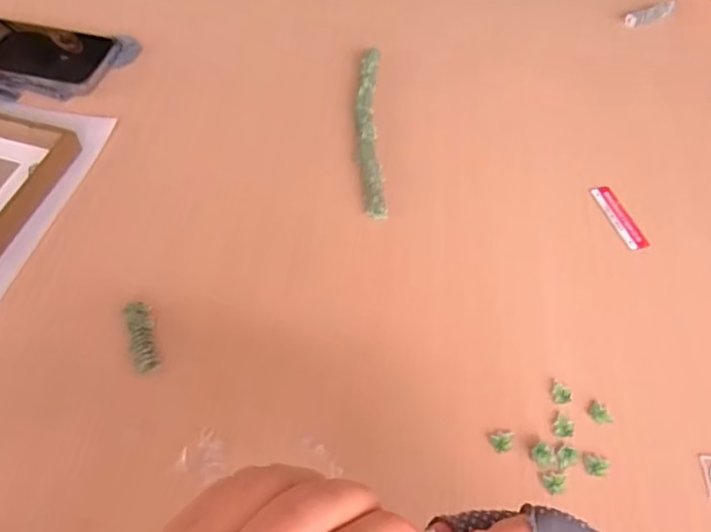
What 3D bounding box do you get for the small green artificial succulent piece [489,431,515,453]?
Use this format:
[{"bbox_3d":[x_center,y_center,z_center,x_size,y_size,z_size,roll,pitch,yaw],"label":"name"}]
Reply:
[{"bbox_3d":[0.098,0.116,0.390,0.016,0.004,0.012,-9,57,-9],"label":"small green artificial succulent piece"}]

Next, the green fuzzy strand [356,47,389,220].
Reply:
[{"bbox_3d":[0.013,-0.131,0.553,0.024,0.019,0.209,0,56,-3],"label":"green fuzzy strand"}]

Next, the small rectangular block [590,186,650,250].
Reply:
[{"bbox_3d":[0.231,-0.045,0.516,0.021,0.004,0.071,-12,58,-11],"label":"small rectangular block"}]

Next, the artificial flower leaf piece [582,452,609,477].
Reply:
[{"bbox_3d":[0.157,0.129,0.384,0.016,0.004,0.014,15,56,7],"label":"artificial flower leaf piece"}]

